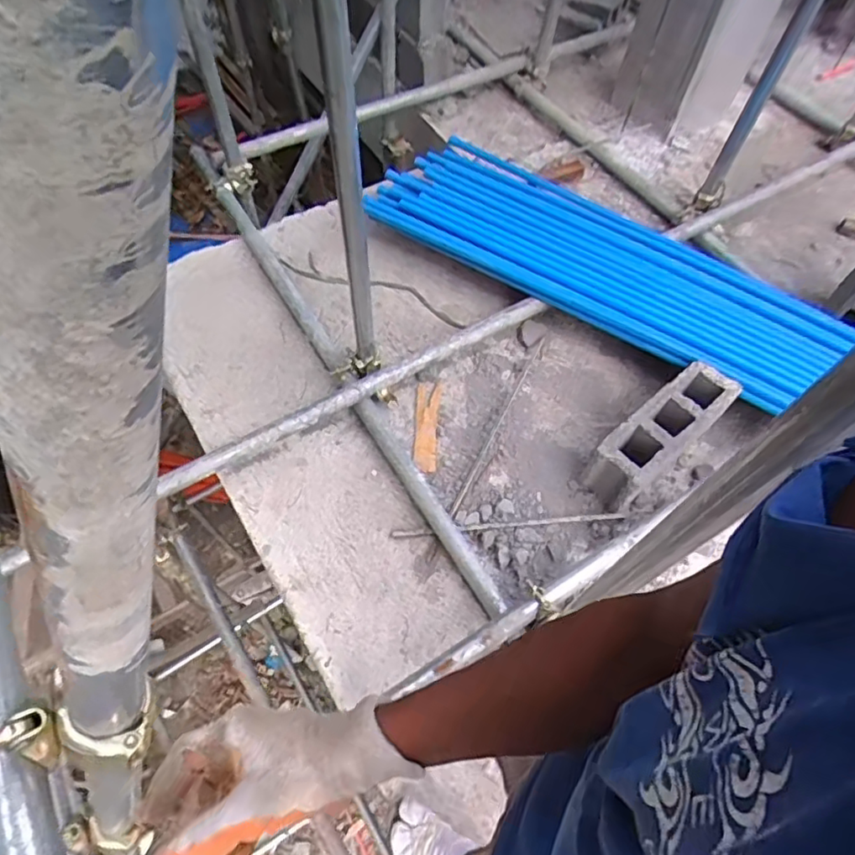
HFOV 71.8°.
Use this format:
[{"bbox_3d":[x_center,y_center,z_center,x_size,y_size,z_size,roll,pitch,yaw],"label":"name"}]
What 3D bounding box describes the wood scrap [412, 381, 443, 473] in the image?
[{"bbox_3d":[-0.001,-0.007,1.526,0.060,0.013,0.253,5,61,0],"label":"wood scrap"}]

